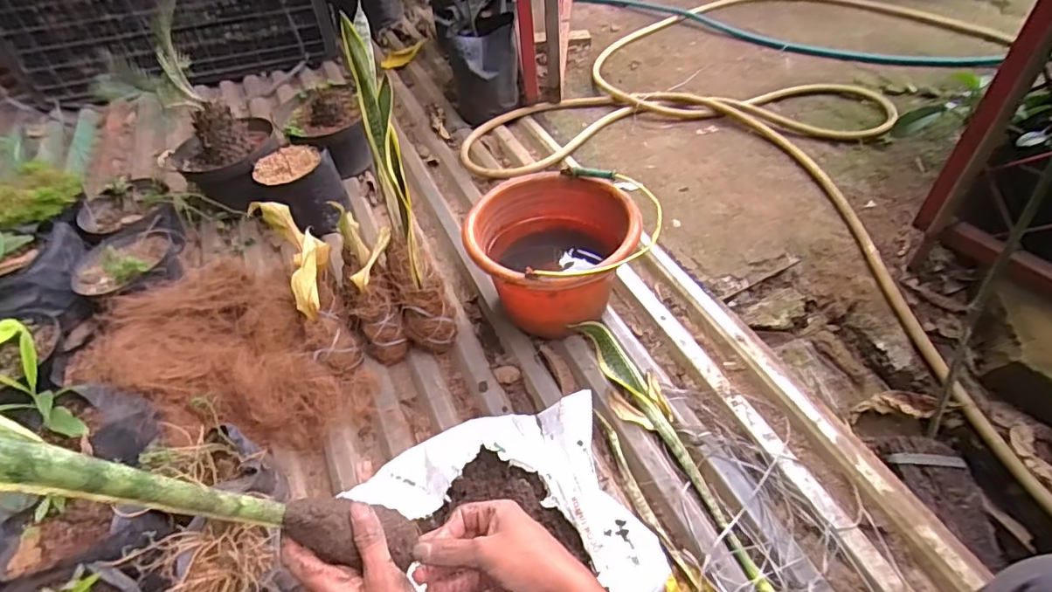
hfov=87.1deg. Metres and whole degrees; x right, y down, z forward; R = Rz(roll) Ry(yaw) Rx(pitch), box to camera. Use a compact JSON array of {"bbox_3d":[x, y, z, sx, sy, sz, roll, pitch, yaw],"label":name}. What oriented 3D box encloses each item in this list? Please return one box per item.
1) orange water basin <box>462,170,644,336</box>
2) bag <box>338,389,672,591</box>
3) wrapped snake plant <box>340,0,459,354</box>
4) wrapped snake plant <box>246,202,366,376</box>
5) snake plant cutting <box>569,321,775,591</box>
[{"bbox_3d":[0.047,-0.066,0.980,0.268,0.191,0.261,-2,44,2],"label":"orange water basin"},{"bbox_3d":[-0.027,0.341,0.698,0.379,0.064,0.430,-8,47,-3],"label":"bag"},{"bbox_3d":[-0.192,-0.131,0.859,0.083,0.476,0.173,-13,44,-10],"label":"wrapped snake plant"},{"bbox_3d":[-0.363,-0.021,0.933,0.092,0.086,0.319,-22,82,-16],"label":"wrapped snake plant"},{"bbox_3d":[0.206,0.208,0.837,0.080,0.024,0.476,-19,49,-13],"label":"snake plant cutting"}]

